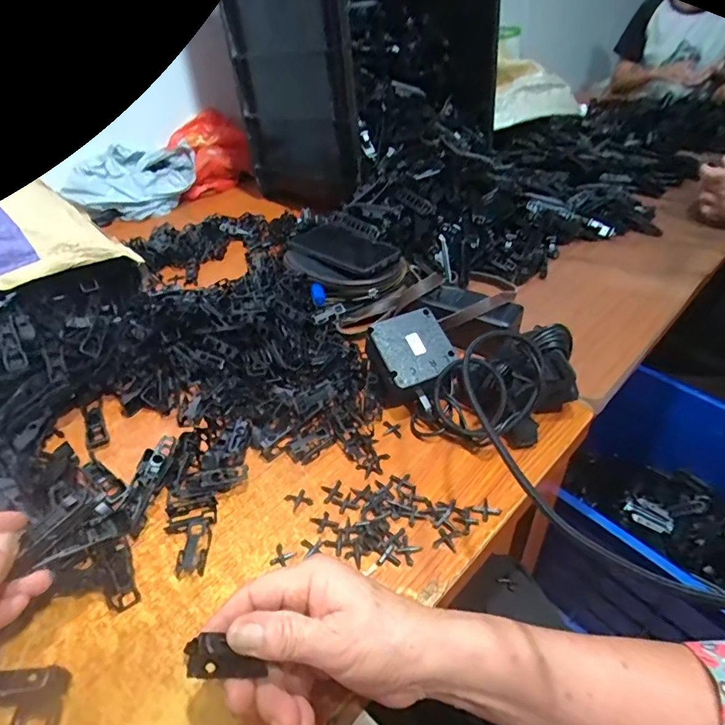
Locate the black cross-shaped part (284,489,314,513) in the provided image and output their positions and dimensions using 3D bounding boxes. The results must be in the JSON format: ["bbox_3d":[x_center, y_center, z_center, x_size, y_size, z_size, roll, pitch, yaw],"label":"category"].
[{"bbox_3d":[-0.053,0.115,0.401,0.019,0.004,0.018,-19,40,-20],"label":"black cross-shaped part"}]

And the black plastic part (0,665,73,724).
[{"bbox_3d":[-0.202,0.212,0.275,0.042,0.019,0.060,-8,37,-7],"label":"black plastic part"}]

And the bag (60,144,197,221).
[{"bbox_3d":[-0.461,-0.369,0.972,0.244,0.095,0.176,-13,39,-14],"label":"bag"}]

